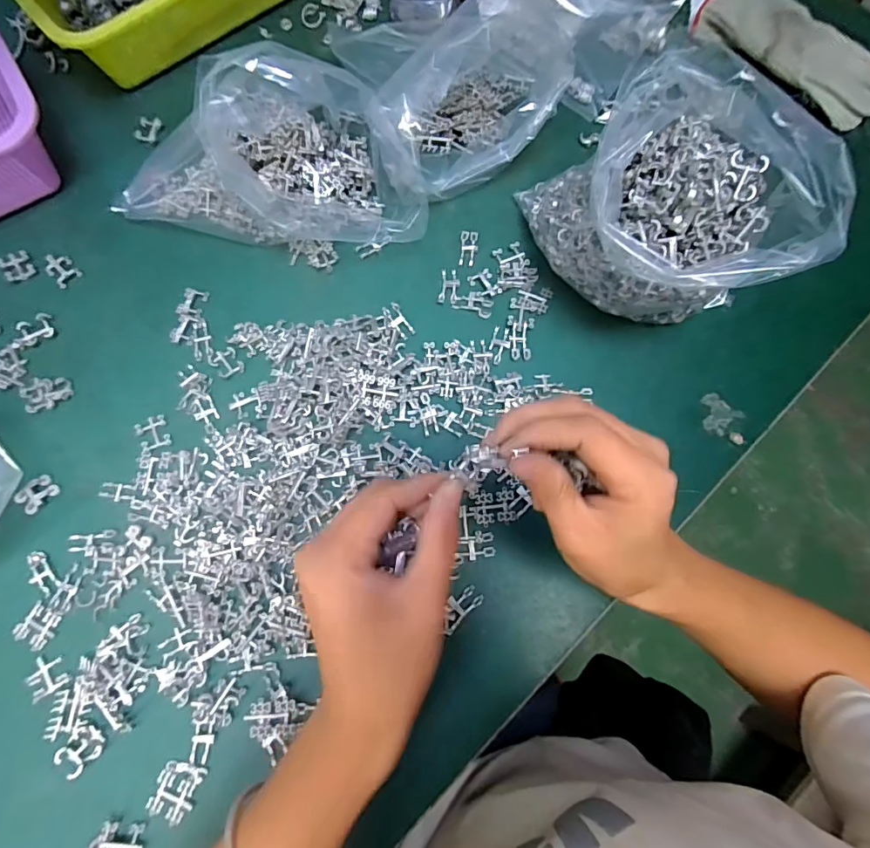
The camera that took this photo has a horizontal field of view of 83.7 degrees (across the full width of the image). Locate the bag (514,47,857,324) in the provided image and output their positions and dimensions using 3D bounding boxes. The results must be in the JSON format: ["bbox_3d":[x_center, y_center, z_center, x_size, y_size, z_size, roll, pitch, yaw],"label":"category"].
[{"bbox_3d":[0.155,-0.151,0.352,0.119,0.154,0.185,-19,78,-5],"label":"bag"}]

